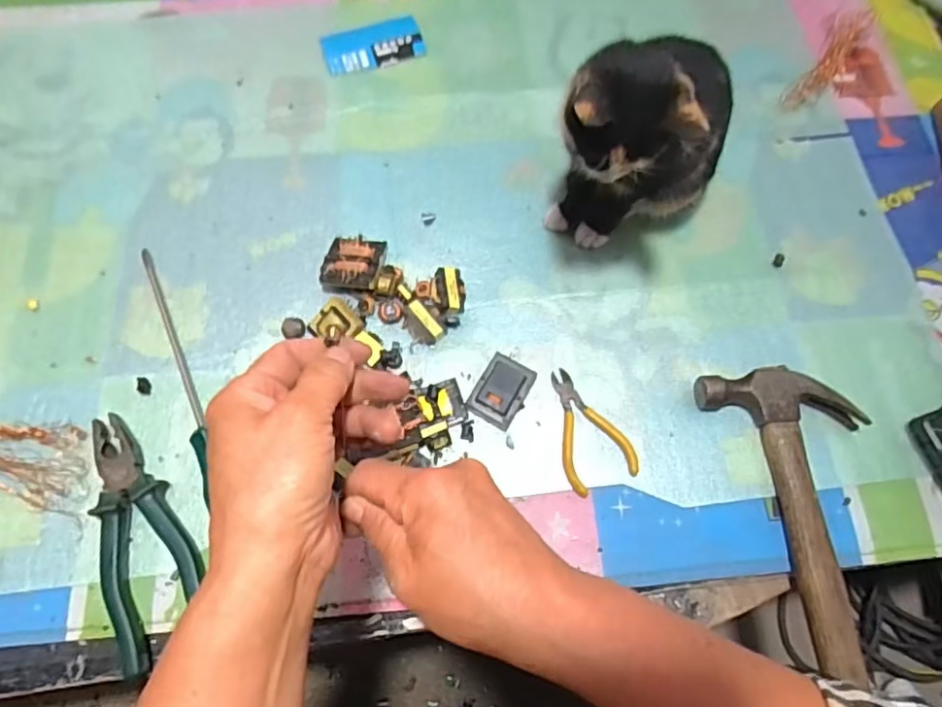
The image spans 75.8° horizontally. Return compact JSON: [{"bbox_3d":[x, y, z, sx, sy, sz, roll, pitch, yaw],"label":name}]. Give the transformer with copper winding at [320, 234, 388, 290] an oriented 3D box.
[{"bbox_3d":[-0.108,-0.081,0.555,0.051,0.026,0.057,6,68,2],"label":"transformer with copper winding"}]

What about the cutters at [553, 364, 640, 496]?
[{"bbox_3d":[0.092,0.062,0.505,0.058,0.007,0.103,-24,70,-9],"label":"cutters"}]

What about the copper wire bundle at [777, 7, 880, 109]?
[{"bbox_3d":[0.383,-0.315,0.645,0.041,0.029,0.145,34,72,13],"label":"copper wire bundle"}]

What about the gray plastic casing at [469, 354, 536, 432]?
[{"bbox_3d":[0.027,0.030,0.515,0.040,0.020,0.059,26,71,10],"label":"gray plastic casing"}]

